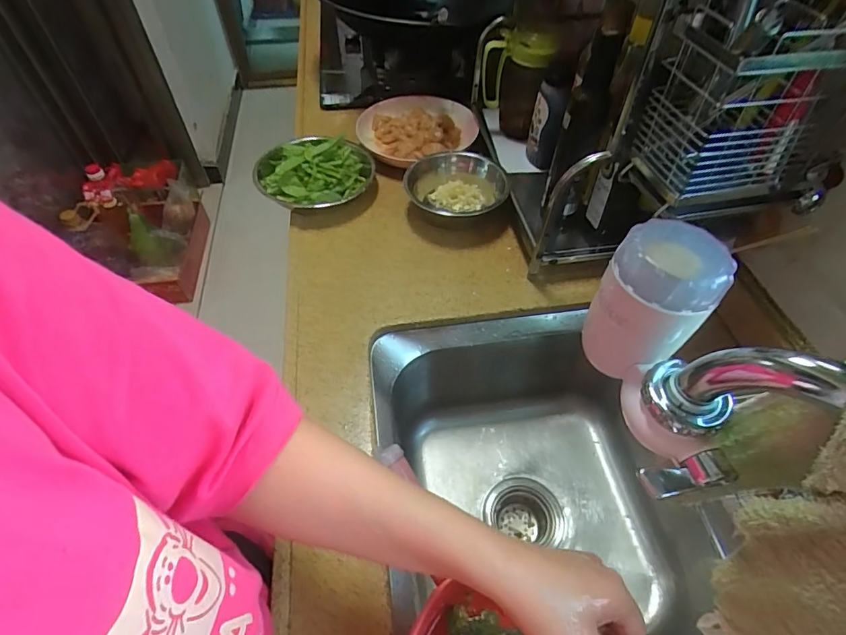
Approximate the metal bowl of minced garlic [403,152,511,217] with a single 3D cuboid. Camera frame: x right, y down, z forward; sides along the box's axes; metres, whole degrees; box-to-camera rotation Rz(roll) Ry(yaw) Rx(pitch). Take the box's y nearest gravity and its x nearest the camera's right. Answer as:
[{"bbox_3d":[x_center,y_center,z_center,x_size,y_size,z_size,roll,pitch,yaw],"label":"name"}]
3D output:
[{"bbox_3d":[0.047,-0.193,0.701,0.154,0.051,0.129,15,53,12],"label":"metal bowl of minced garlic"}]

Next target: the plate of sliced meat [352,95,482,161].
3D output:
[{"bbox_3d":[-0.011,-0.339,0.820,0.177,0.035,0.181,0,51,0],"label":"plate of sliced meat"}]

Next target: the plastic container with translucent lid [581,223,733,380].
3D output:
[{"bbox_3d":[0.143,-0.008,0.290,0.057,0.092,0.054,0,51,0],"label":"plastic container with translucent lid"}]

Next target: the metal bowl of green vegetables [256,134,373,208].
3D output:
[{"bbox_3d":[-0.166,-0.233,0.734,0.157,0.066,0.170,0,51,0],"label":"metal bowl of green vegetables"}]

